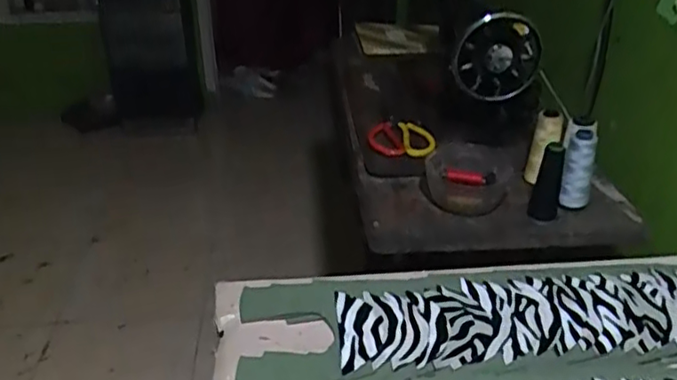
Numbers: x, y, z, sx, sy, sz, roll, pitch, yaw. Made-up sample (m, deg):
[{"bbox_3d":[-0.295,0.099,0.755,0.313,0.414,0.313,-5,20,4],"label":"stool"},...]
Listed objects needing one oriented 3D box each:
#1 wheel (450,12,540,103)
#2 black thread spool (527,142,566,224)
[{"bbox_3d":[0.246,-0.203,0.982,0.129,0.126,0.025,2,24,-9],"label":"wheel"},{"bbox_3d":[0.288,-0.019,0.884,0.038,0.100,0.035,7,32,14],"label":"black thread spool"}]

